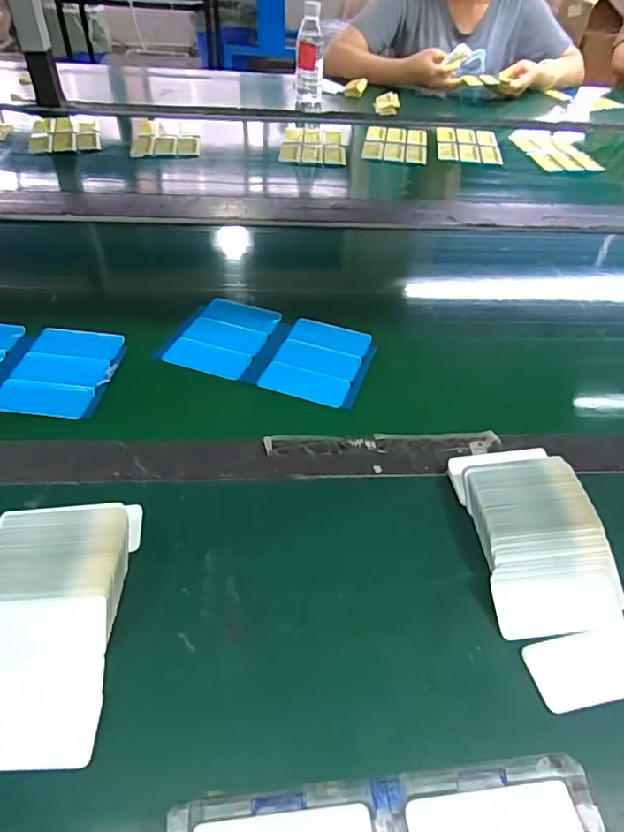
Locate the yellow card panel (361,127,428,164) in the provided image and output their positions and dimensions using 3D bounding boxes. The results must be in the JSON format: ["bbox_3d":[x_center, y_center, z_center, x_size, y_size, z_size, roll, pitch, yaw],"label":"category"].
[{"bbox_3d":[0.165,-0.536,1.039,0.120,0.013,0.205,7,44,4],"label":"yellow card panel"}]

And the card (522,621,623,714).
[{"bbox_3d":[0.174,0.151,0.320,0.084,0.004,0.039,-7,46,-12],"label":"card"}]

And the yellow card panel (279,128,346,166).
[{"bbox_3d":[0.001,-0.517,1.004,0.119,0.010,0.186,2,45,-3],"label":"yellow card panel"}]

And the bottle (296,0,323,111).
[{"bbox_3d":[-0.005,-0.794,1.165,0.057,0.187,0.064,0,45,-5],"label":"bottle"}]

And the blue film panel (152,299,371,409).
[{"bbox_3d":[-0.041,-0.069,0.534,0.197,0.006,0.119,15,46,10],"label":"blue film panel"}]

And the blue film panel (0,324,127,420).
[{"bbox_3d":[-0.281,-0.048,0.491,0.191,0.005,0.118,7,45,2],"label":"blue film panel"}]

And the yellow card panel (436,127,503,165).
[{"bbox_3d":[0.310,-0.540,1.048,0.122,0.008,0.185,8,47,3],"label":"yellow card panel"}]

